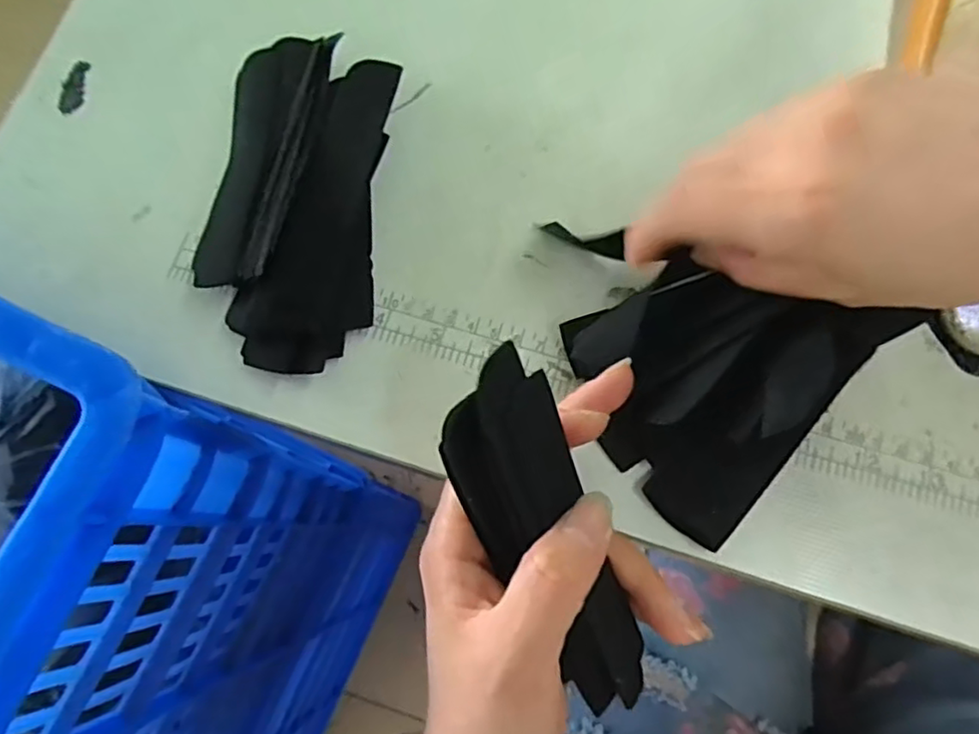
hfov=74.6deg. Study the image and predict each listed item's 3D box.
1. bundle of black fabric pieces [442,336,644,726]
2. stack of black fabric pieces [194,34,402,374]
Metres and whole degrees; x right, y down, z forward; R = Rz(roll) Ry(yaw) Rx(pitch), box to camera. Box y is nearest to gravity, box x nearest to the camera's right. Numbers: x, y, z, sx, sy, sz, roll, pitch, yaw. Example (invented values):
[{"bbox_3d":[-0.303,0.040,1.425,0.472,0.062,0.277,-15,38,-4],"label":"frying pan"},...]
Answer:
[{"bbox_3d":[0.022,0.059,0.212,0.040,0.024,0.131,-26,107,-8],"label":"bundle of black fabric pieces"},{"bbox_3d":[-0.084,-0.073,0.277,0.074,0.021,0.146,4,76,3],"label":"stack of black fabric pieces"}]

